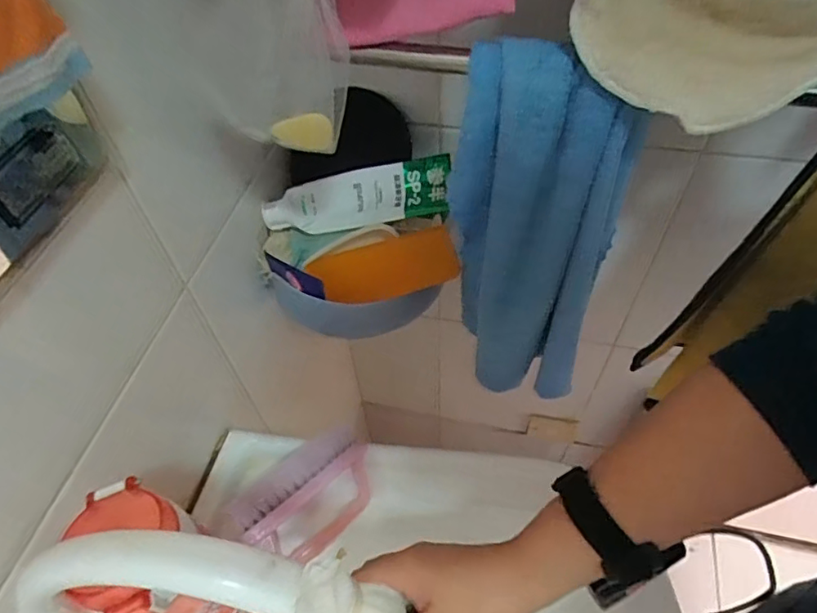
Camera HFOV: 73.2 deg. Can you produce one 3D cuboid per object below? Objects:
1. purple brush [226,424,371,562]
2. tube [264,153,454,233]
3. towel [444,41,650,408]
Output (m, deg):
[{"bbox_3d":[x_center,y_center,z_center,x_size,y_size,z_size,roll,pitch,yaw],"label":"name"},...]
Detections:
[{"bbox_3d":[-0.089,0.164,0.483,0.124,0.041,0.079,-37,102,-25],"label":"purple brush"},{"bbox_3d":[-0.054,-0.104,0.531,0.168,0.032,0.055,-6,85,10],"label":"tube"},{"bbox_3d":[0.098,-0.043,0.452,0.124,0.324,0.054,13,55,12],"label":"towel"}]

